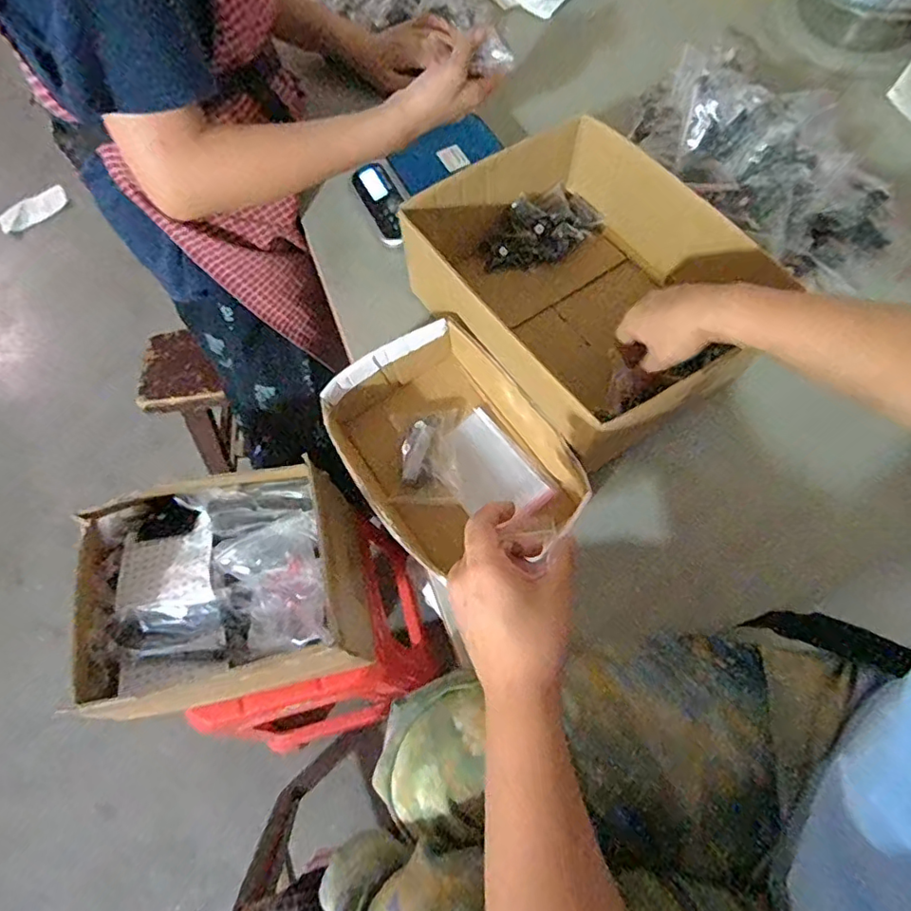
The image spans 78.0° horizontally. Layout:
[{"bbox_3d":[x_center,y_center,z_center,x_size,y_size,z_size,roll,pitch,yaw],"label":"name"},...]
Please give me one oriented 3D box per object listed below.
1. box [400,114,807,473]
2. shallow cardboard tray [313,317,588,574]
[{"bbox_3d":[0.133,-0.179,0.605,0.261,0.133,0.331,-34,69,-11],"label":"box"},{"bbox_3d":[-0.009,-0.007,0.573,0.178,0.078,0.237,-32,69,-10],"label":"shallow cardboard tray"}]

